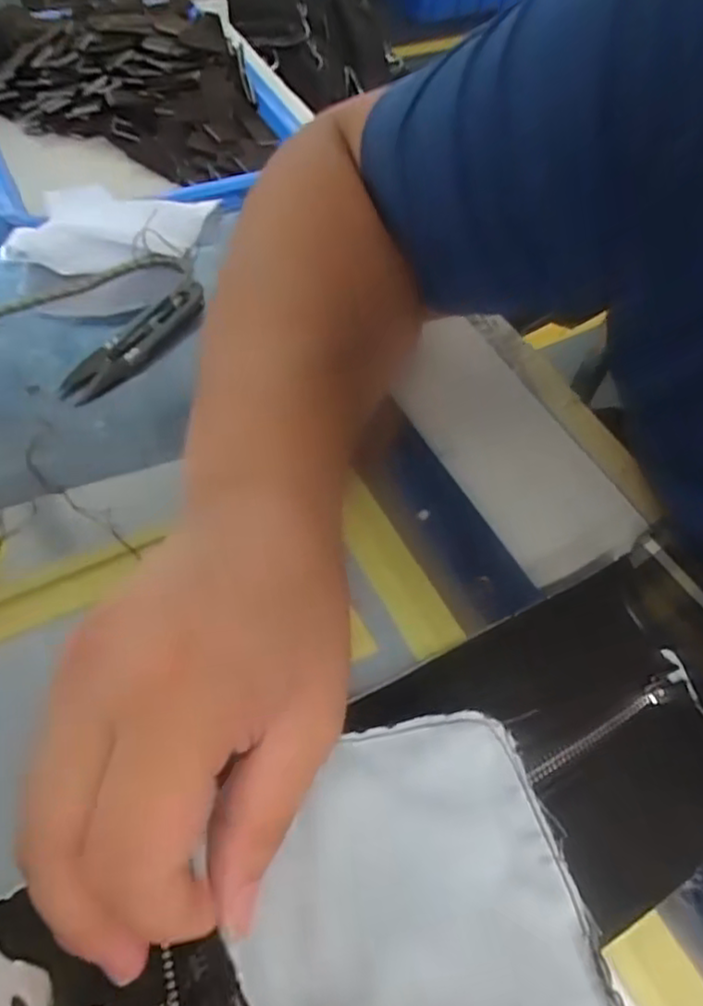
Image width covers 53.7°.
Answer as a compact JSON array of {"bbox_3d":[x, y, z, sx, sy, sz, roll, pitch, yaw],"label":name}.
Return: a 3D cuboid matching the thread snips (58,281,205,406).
[{"bbox_3d":[-0.120,-0.092,0.391,0.031,0.007,0.101,30,59,15],"label":"thread snips"}]

